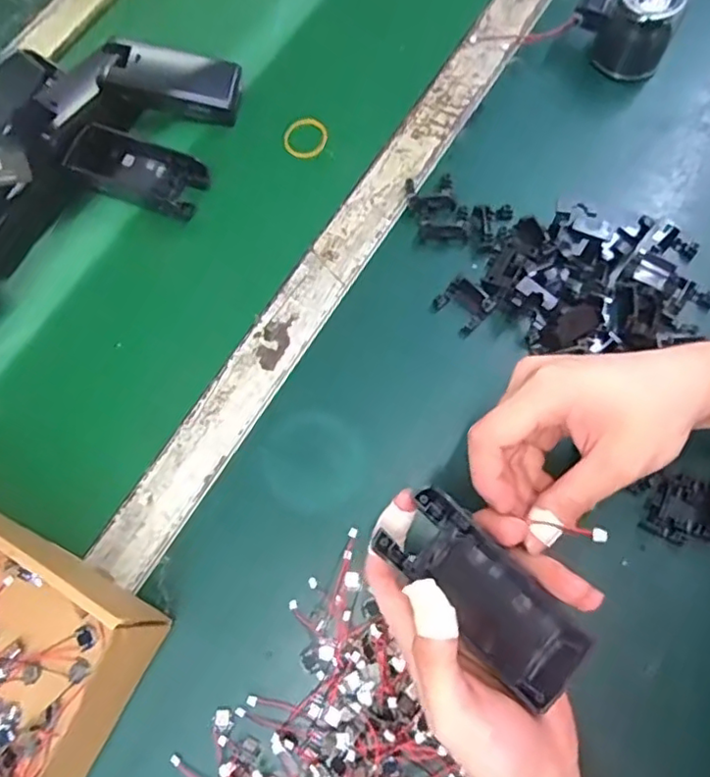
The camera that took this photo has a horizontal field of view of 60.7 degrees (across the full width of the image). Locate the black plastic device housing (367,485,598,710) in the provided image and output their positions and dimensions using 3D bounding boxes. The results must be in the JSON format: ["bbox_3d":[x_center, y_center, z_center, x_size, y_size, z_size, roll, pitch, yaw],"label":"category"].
[{"bbox_3d":[0.062,0.098,0.298,0.046,0.028,0.105,-42,86,-11],"label":"black plastic device housing"}]

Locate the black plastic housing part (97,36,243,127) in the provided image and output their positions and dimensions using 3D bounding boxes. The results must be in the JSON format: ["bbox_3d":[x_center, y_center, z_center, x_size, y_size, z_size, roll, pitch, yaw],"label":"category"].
[{"bbox_3d":[-0.145,-0.246,0.483,0.106,0.029,0.040,10,72,-11],"label":"black plastic housing part"}]

